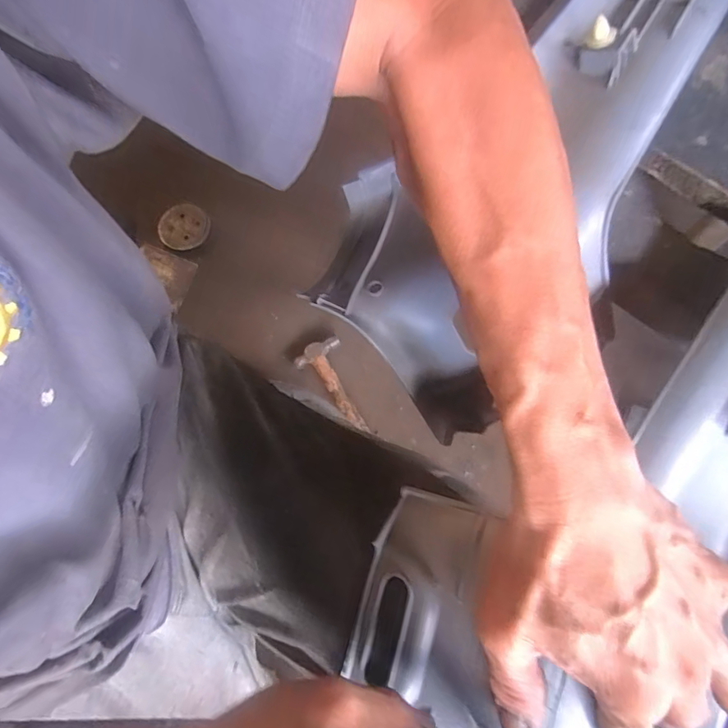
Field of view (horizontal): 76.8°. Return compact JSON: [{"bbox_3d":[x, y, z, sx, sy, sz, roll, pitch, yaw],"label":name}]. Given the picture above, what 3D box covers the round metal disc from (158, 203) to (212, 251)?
[{"bbox_3d":[-0.293,-0.222,0.748,0.076,0.004,0.074,0,92,-6],"label":"round metal disc"}]

